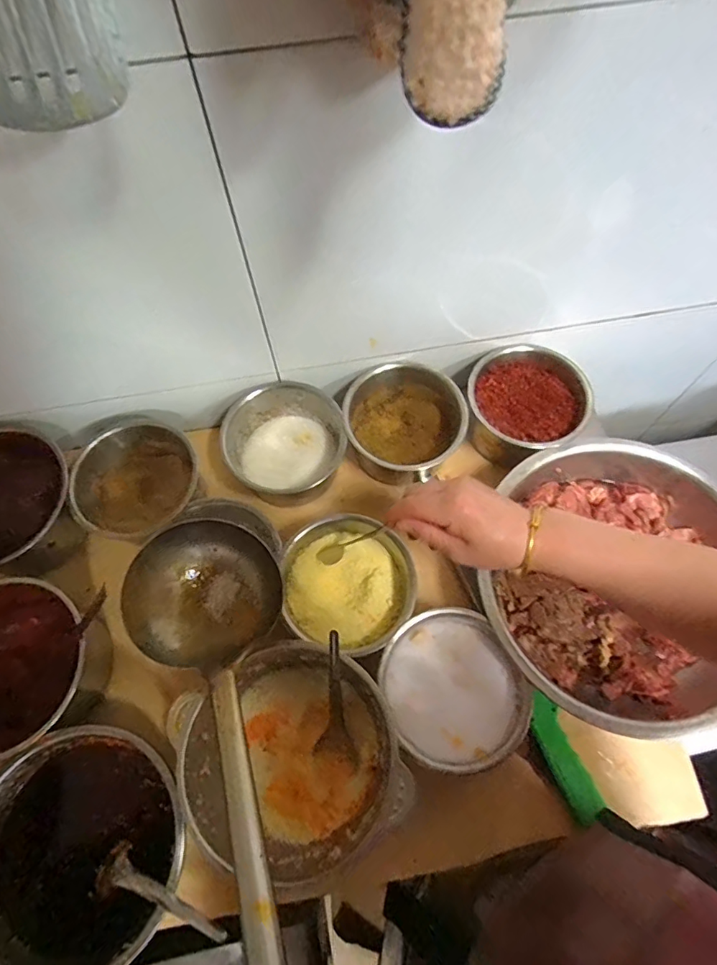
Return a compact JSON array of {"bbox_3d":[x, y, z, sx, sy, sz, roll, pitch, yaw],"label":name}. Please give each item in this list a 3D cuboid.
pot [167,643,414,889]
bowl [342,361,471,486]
[{"bbox_3d":[-0.065,0.236,0.445,0.165,0.083,0.164,0,66,1],"label":"pot"},{"bbox_3d":[0.052,-0.076,0.592,0.132,0.083,0.138,0,66,1],"label":"bowl"}]

